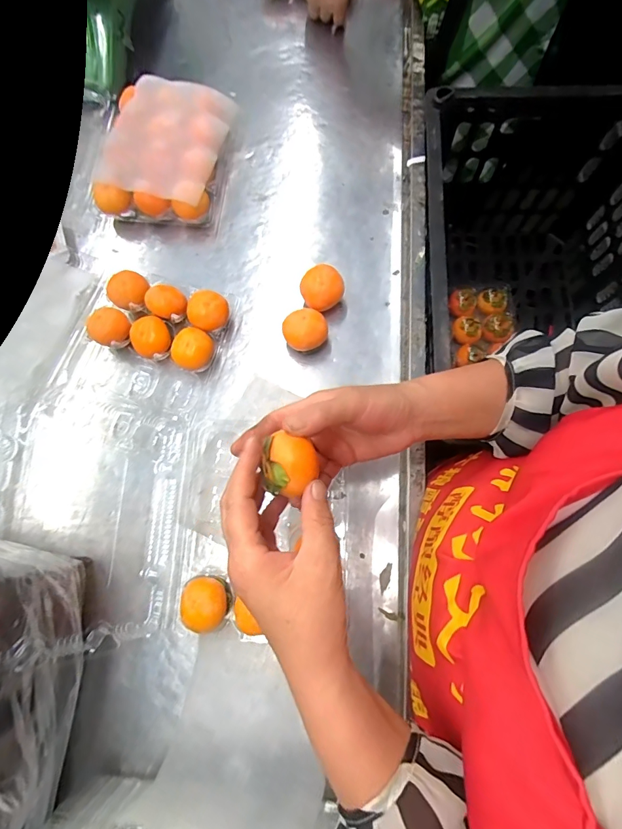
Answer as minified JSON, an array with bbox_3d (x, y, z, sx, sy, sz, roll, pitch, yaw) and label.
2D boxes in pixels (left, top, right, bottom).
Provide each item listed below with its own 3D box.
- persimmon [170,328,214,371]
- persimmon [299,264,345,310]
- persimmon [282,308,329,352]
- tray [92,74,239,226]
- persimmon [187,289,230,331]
[{"bbox_3d":[-0.137,-0.076,0.461,0.043,0.042,0.047,0,75,1],"label":"persimmon"},{"bbox_3d":[0.014,-0.152,0.480,0.051,0.042,0.045,-29,76,-6],"label":"persimmon"},{"bbox_3d":[-0.007,-0.098,0.473,0.052,0.043,0.046,-15,75,-2],"label":"persimmon"},{"bbox_3d":[-0.198,-0.355,0.527,0.148,0.048,0.196,9,76,4],"label":"tray"},{"bbox_3d":[-0.125,-0.123,0.480,0.049,0.043,0.048,-6,75,0],"label":"persimmon"}]

